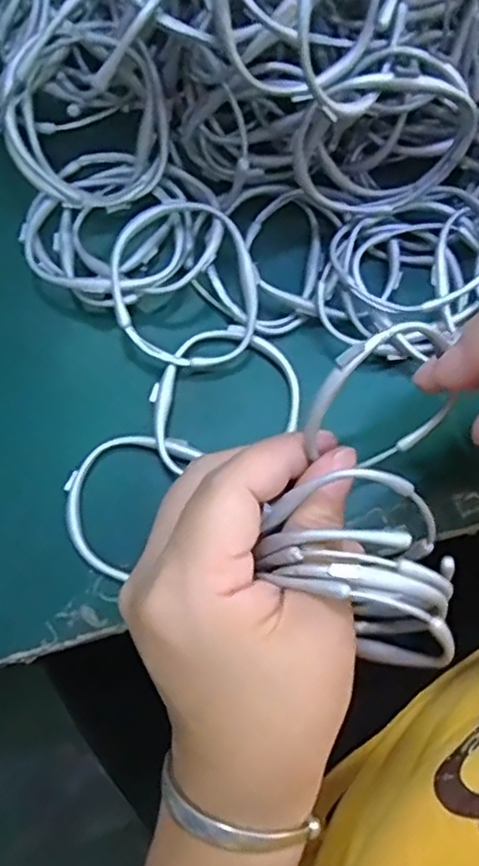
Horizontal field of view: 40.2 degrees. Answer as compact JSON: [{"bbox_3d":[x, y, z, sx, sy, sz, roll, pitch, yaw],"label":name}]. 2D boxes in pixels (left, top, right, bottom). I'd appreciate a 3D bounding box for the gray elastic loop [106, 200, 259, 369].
[{"bbox_3d":[-0.022,-0.060,0.270,0.061,0.005,0.068,-25,96,-6],"label":"gray elastic loop"}]

